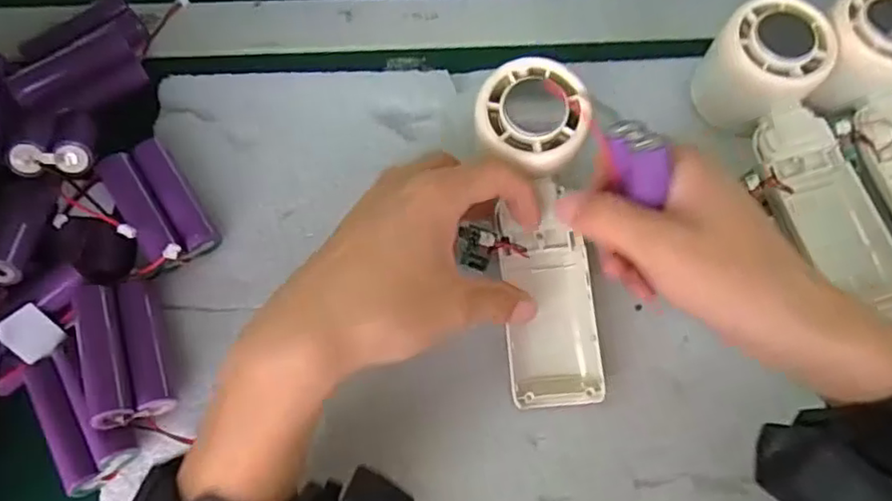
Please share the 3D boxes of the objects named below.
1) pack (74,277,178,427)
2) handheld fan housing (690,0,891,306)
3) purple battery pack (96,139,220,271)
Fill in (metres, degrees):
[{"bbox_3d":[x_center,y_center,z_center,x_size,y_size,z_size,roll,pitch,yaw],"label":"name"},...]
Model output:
[{"bbox_3d":[-0.150,0.045,0.292,0.032,0.019,0.070,-19,71,-9],"label":"pack"},{"bbox_3d":[0.187,-0.049,0.320,0.063,0.057,0.160,-23,71,-11],"label":"handheld fan housing"},{"bbox_3d":[-0.149,-0.024,0.322,0.036,0.016,0.069,-31,73,-13],"label":"purple battery pack"}]

